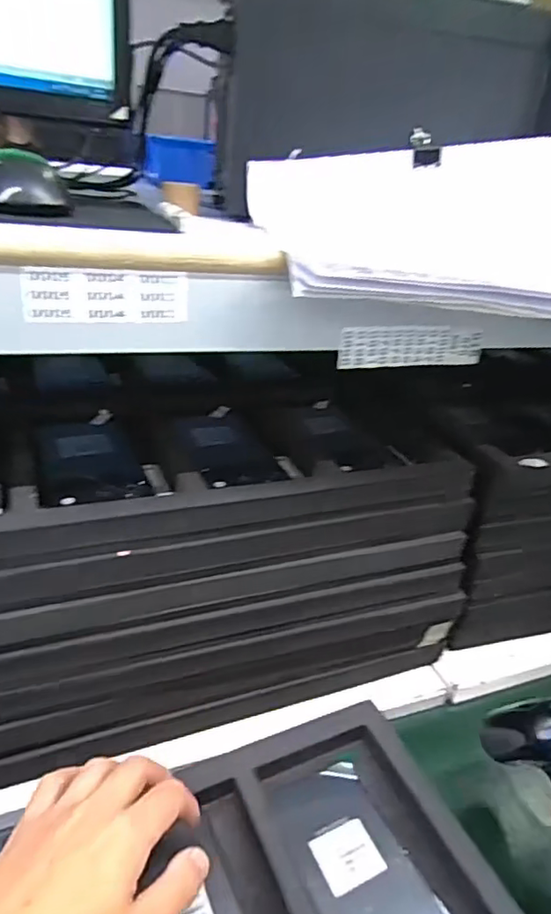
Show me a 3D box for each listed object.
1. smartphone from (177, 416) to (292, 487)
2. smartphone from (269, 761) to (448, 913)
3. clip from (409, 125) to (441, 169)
[{"bbox_3d":[-0.045,-0.010,0.512,0.072,0.007,0.133,-7,31,-24],"label":"smartphone"},{"bbox_3d":[0.064,0.282,0.376,0.077,0.009,0.165,-8,31,-25],"label":"smartphone"},{"bbox_3d":[0.123,-0.253,0.469,0.025,0.028,0.022,8,28,2],"label":"clip"}]

